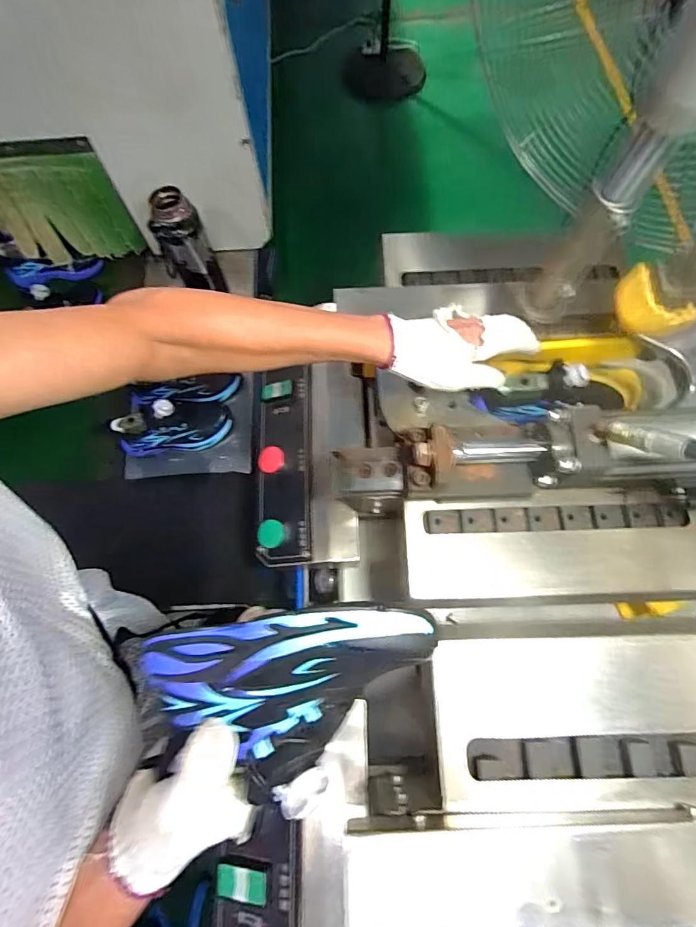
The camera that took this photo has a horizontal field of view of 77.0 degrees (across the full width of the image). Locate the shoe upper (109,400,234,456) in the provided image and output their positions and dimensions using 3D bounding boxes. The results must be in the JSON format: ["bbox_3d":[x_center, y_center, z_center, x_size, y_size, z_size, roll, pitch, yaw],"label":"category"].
[{"bbox_3d":[-0.320,-0.079,0.794,0.196,0.100,0.090,-8,72,-2],"label":"shoe upper"}]

